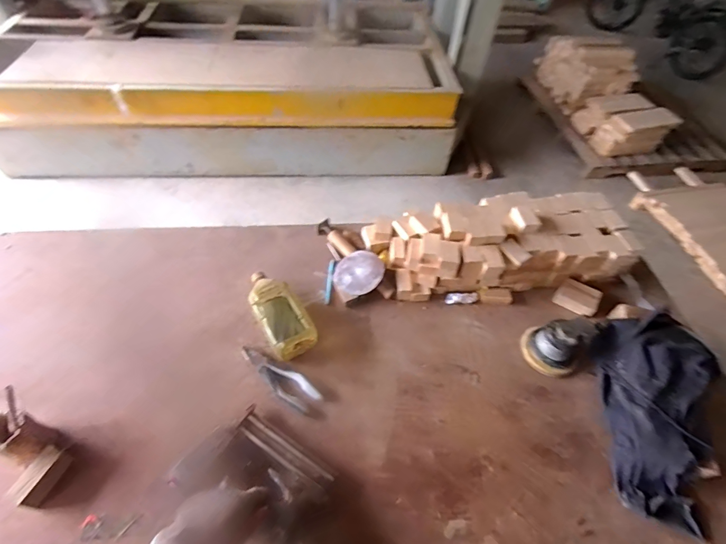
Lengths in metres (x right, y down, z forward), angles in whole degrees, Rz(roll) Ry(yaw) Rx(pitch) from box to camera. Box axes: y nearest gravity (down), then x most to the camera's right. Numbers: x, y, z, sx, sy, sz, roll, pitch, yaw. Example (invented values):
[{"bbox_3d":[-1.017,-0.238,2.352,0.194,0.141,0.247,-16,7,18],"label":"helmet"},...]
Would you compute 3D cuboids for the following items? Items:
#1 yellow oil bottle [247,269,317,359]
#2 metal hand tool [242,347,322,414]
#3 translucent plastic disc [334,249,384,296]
[{"bbox_3d":[-0.182,0.083,0.824,0.088,0.074,0.207,-26,60,-22],"label":"yellow oil bottle"},{"bbox_3d":[-0.169,0.207,0.769,0.185,0.013,0.058,32,57,18],"label":"metal hand tool"},{"bbox_3d":[-0.011,0.001,0.907,0.113,0.014,0.113,-6,65,12],"label":"translucent plastic disc"}]

